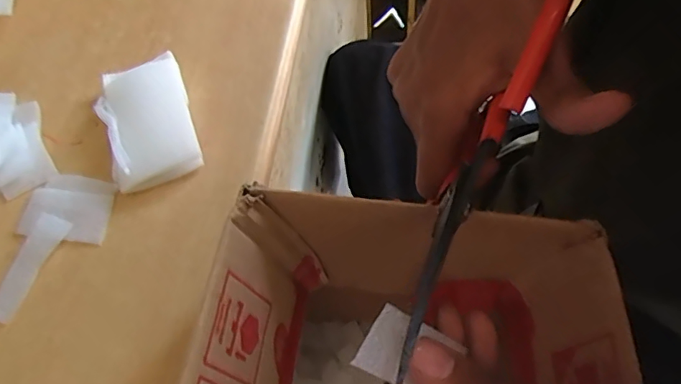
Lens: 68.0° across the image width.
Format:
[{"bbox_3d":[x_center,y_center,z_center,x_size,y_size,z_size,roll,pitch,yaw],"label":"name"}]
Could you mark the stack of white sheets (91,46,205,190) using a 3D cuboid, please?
[{"bbox_3d":[-0.126,-0.045,0.331,0.055,0.020,0.092,-20,61,-6],"label":"stack of white sheets"}]

